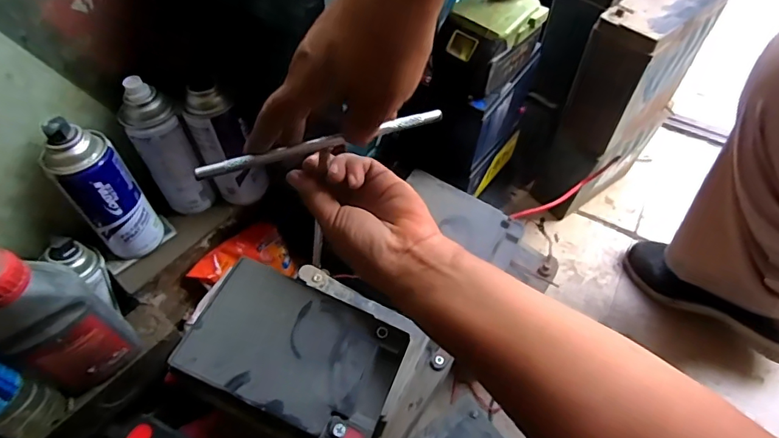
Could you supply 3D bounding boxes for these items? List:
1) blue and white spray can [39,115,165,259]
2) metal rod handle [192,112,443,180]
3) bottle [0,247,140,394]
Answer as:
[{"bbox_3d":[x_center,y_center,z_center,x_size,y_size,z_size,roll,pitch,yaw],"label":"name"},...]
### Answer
[{"bbox_3d":[-0.280,-0.026,0.473,0.062,0.155,0.053,-35,62,-22],"label":"blue and white spray can"},{"bbox_3d":[-0.043,-0.054,0.338,0.179,0.012,0.010,-17,57,-17],"label":"metal rod handle"},{"bbox_3d":[-0.300,0.096,0.433,0.055,0.202,0.084,39,63,23],"label":"bottle"}]

